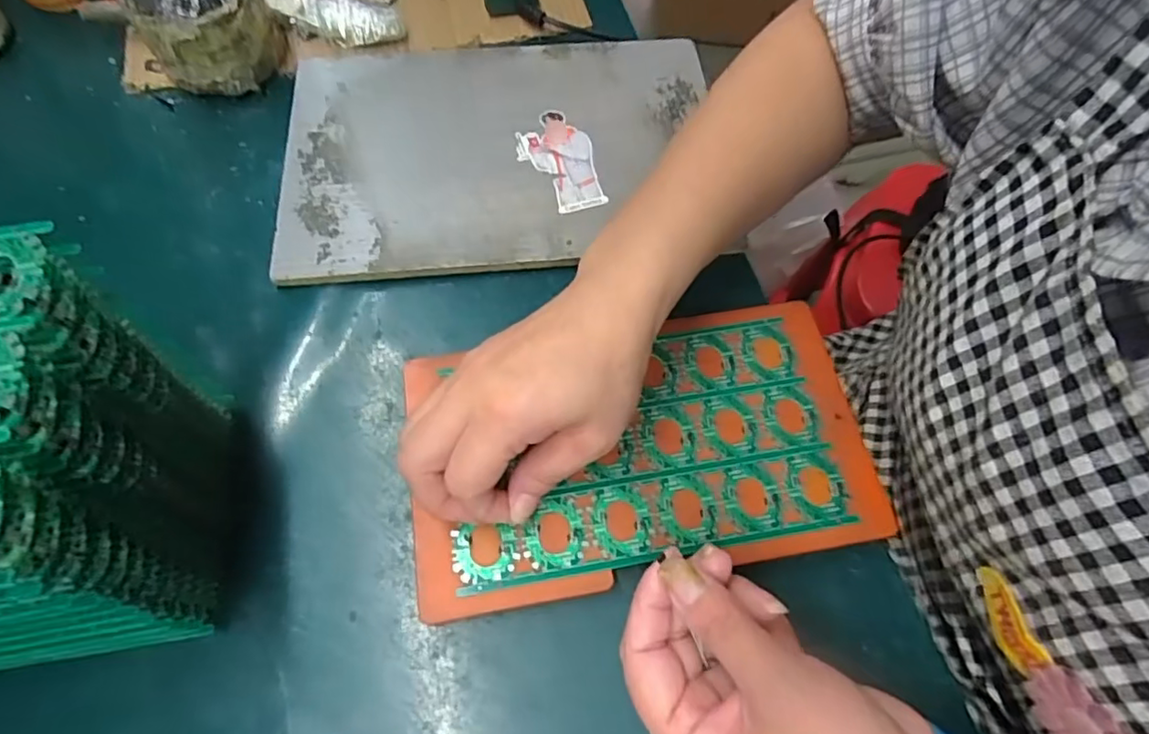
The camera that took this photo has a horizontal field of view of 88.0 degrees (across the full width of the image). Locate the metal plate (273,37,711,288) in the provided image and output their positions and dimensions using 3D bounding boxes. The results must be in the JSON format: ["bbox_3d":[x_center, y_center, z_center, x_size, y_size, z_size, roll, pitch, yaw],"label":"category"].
[{"bbox_3d":[-0.049,-0.155,0.415,0.286,0.010,0.197,-6,65,-4],"label":"metal plate"}]

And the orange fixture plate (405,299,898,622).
[{"bbox_3d":[0.034,0.041,0.317,0.237,0.006,0.136,-9,66,-5],"label":"orange fixture plate"}]

